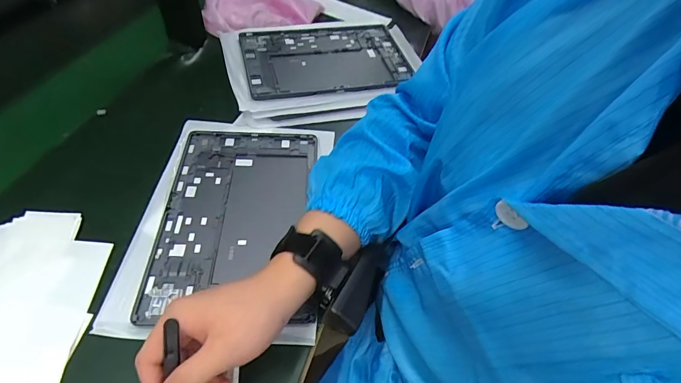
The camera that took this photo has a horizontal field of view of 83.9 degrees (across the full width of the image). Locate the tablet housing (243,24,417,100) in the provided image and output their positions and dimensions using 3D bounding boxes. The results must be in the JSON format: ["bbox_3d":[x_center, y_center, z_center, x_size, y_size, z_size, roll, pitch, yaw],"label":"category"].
[{"bbox_3d":[-0.024,-0.220,0.619,0.257,0.014,0.183,-11,52,-12],"label":"tablet housing"}]

